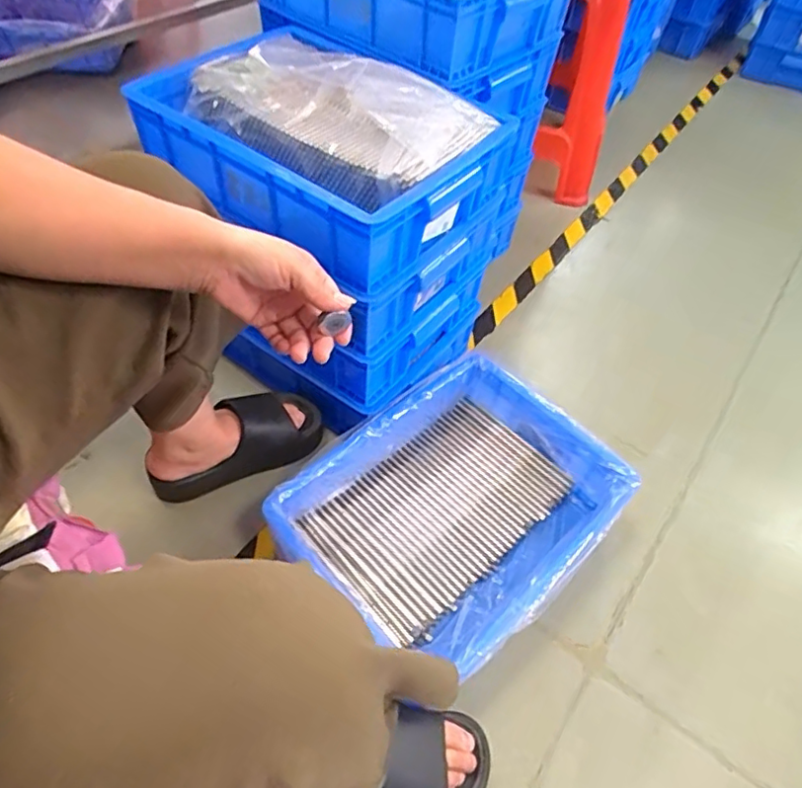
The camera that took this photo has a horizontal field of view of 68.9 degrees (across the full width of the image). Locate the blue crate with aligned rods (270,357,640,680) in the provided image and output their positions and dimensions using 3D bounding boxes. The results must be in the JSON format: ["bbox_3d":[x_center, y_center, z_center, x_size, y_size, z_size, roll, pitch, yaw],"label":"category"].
[{"bbox_3d":[0.074,0.149,0.781,0.316,0.116,0.383,39,58,24],"label":"blue crate with aligned rods"}]

